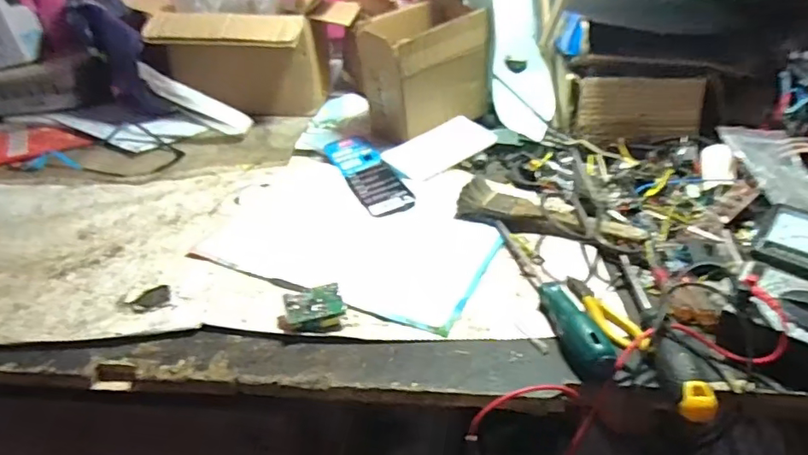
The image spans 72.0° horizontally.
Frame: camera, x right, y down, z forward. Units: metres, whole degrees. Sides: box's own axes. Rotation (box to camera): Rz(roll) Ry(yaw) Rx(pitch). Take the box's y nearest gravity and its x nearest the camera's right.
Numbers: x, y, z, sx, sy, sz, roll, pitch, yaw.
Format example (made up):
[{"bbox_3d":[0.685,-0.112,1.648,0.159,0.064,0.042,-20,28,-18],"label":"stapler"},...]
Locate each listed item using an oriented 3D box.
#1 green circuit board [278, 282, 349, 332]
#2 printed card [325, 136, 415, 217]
[{"bbox_3d":[-0.079,0.070,0.474,0.056,0.019,0.035,-8,34,-11],"label":"green circuit board"},{"bbox_3d":[-0.044,-0.068,0.676,0.055,0.008,0.178,-14,36,-19],"label":"printed card"}]

